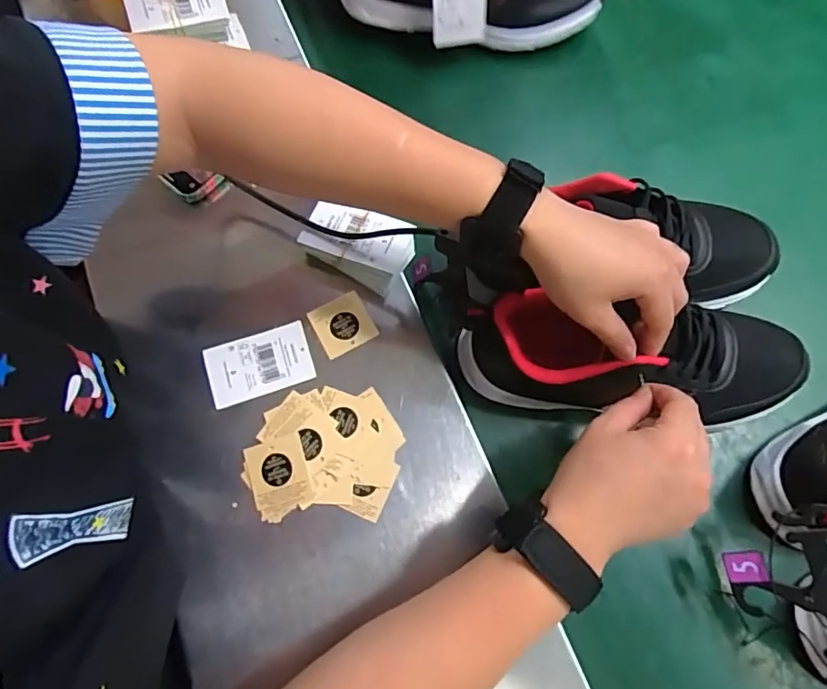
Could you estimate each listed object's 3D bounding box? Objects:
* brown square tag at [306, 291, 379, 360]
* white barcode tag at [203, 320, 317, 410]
[{"bbox_3d":[-0.057,-0.016,0.417,0.043,0.005,0.043,-28,79,-9],"label":"brown square tag"},{"bbox_3d":[-0.121,0.016,0.404,0.078,0.006,0.049,-18,74,-5],"label":"white barcode tag"}]

